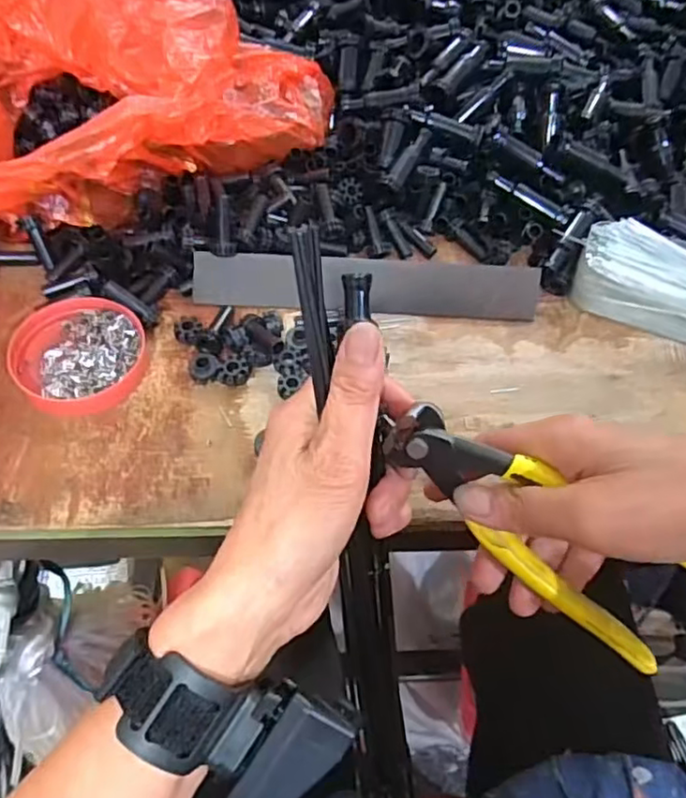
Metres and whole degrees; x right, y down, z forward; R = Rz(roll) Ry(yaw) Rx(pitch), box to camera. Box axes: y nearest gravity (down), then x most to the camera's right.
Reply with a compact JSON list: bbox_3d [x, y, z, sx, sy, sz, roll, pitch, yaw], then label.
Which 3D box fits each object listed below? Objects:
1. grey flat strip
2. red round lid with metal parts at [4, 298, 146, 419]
[{"bbox_3d":[0.017,-0.080,0.437,0.237,0.008,0.039,2,100,-2],"label":"grey flat strip"},{"bbox_3d":[-0.168,-0.029,0.399,0.079,0.015,0.082,2,56,-3],"label":"red round lid with metal parts"}]

